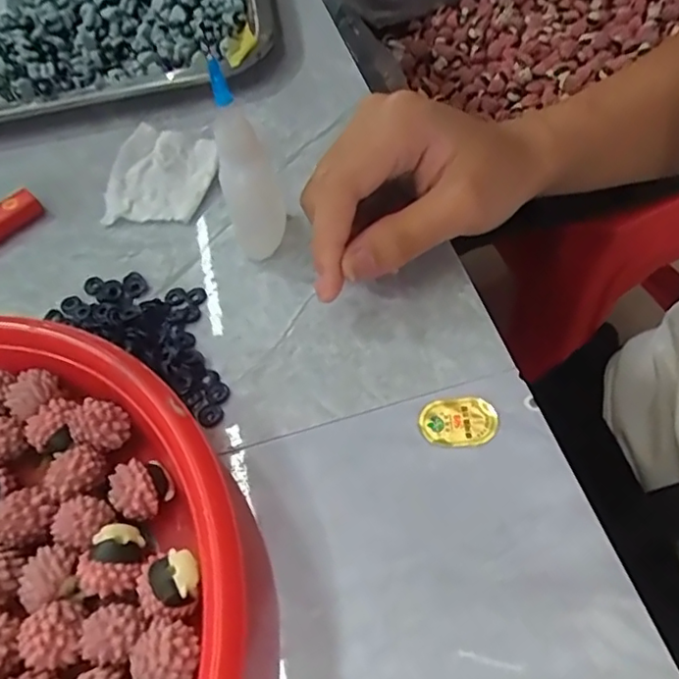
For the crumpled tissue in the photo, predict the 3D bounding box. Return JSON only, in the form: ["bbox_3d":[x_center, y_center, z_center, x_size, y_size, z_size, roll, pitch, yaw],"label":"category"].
[{"bbox_3d":[-0.091,-0.087,0.315,0.054,0.014,0.067,-1,56,7],"label":"crumpled tissue"}]

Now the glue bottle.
[{"bbox_3d":[-0.037,-0.071,0.249,0.023,0.084,0.023,-11,55,0],"label":"glue bottle"}]

